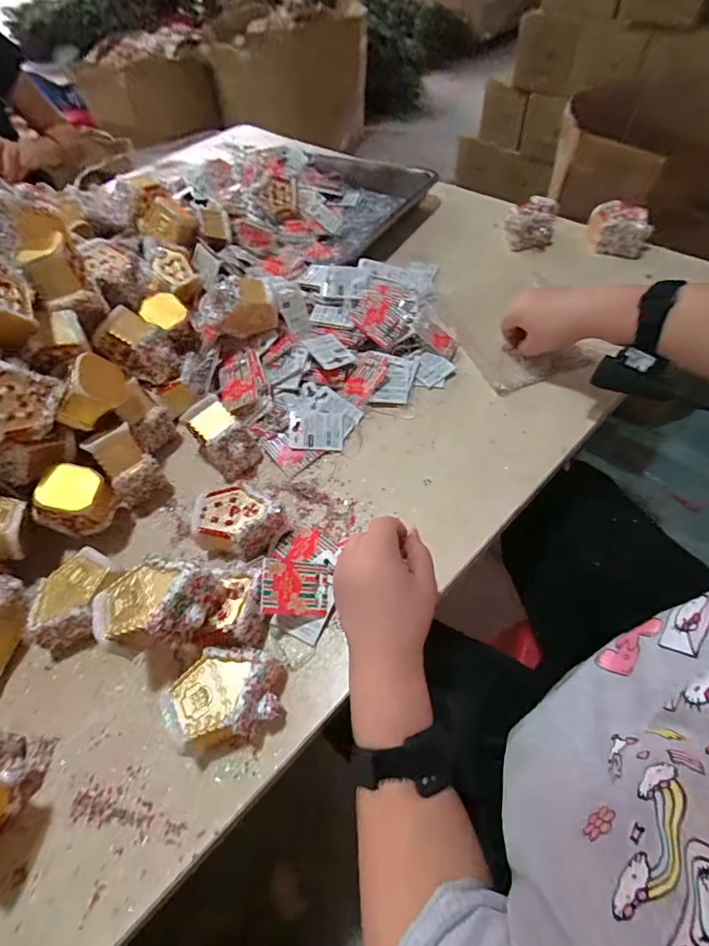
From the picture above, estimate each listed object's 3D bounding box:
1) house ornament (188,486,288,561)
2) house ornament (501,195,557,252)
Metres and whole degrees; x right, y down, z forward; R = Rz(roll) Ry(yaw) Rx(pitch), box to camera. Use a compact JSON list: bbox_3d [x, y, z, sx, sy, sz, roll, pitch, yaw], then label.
[{"bbox_3d":[-0.109,0.044,0.416,0.083,0.040,0.070,15,58,16],"label":"house ornament"},{"bbox_3d":[0.271,-0.383,0.670,0.073,0.051,0.066,11,57,13],"label":"house ornament"}]

